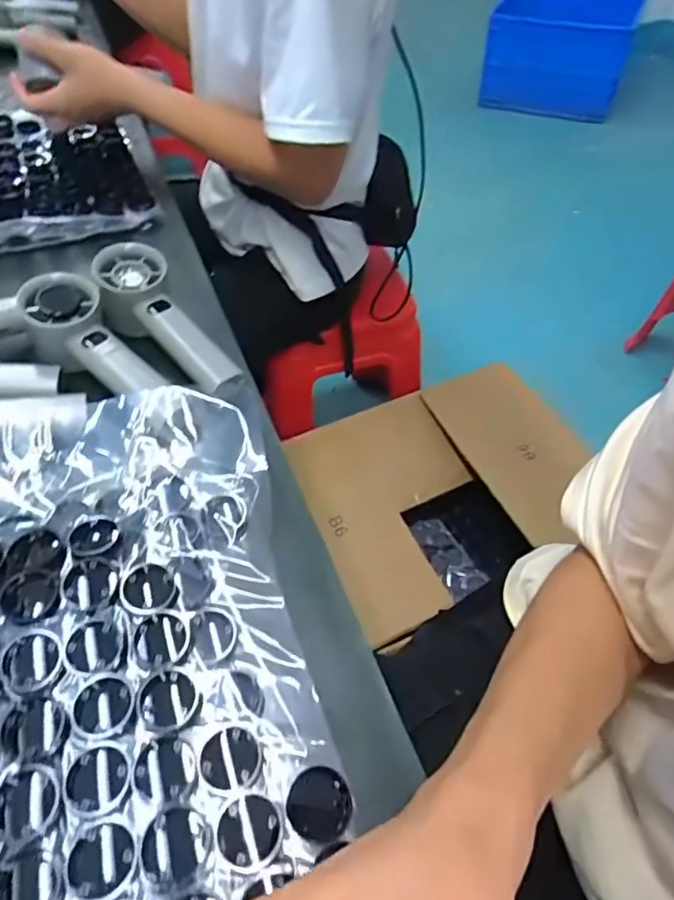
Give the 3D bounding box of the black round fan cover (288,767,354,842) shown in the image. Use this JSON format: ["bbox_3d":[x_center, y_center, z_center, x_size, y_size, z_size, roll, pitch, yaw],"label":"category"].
[{"bbox_3d":[-0.008,0.168,0.266,0.030,0.004,0.030,-1,51,1],"label":"black round fan cover"}]

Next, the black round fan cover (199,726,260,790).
[{"bbox_3d":[-0.053,0.153,0.278,0.029,0.004,0.027,-7,51,-3],"label":"black round fan cover"}]

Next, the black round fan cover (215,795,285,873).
[{"bbox_3d":[-0.040,0.175,0.256,0.030,0.005,0.028,-1,51,1],"label":"black round fan cover"}]

